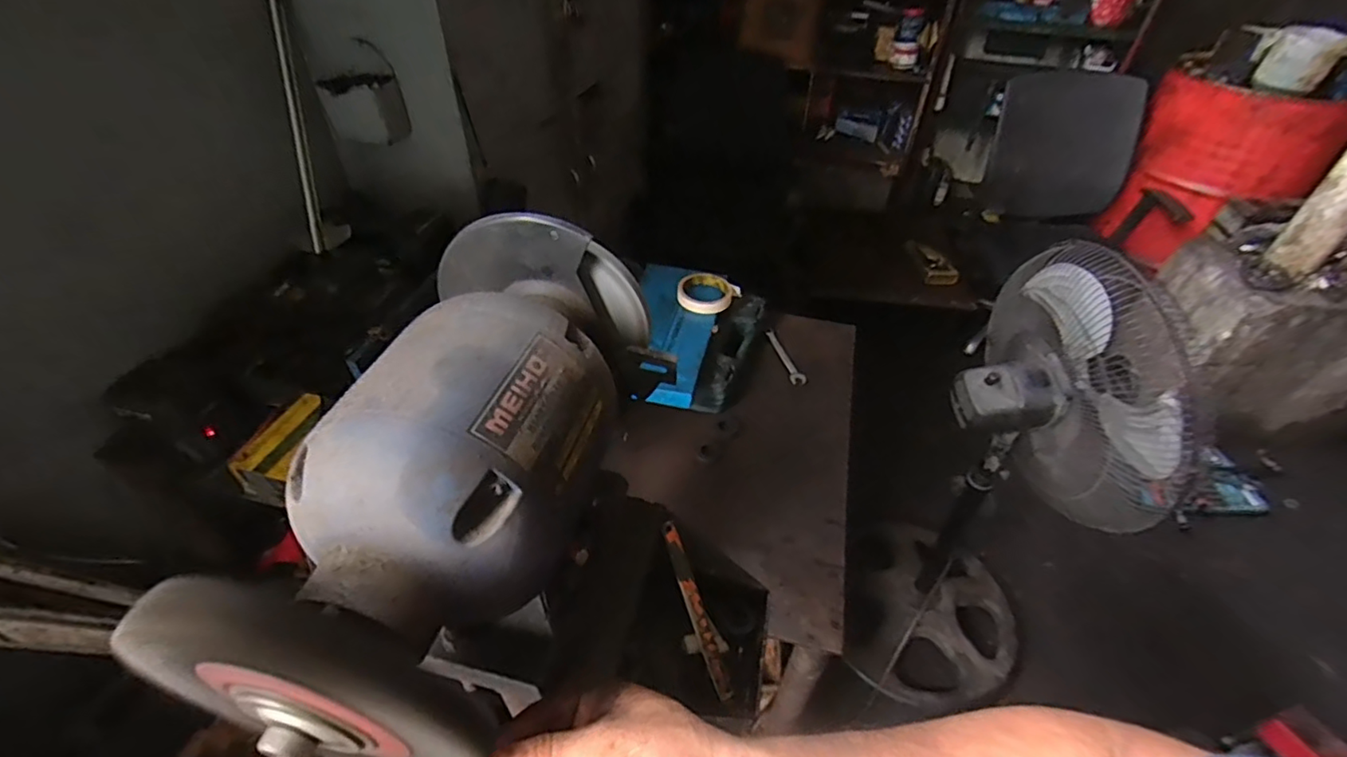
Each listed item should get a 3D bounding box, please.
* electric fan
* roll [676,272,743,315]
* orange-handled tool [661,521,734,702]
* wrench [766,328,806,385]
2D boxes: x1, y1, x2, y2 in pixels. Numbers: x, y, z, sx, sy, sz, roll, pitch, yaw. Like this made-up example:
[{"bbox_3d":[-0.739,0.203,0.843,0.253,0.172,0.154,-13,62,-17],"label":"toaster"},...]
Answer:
[{"bbox_3d":[0.644,0.248,1.157,0.349,0.951,0.460,33,50,28],"label":"electric fan"},{"bbox_3d":[0.054,-0.144,0.975,0.086,0.024,0.096,31,50,28],"label":"roll"},{"bbox_3d":[0.018,0.176,0.449,0.014,0.008,0.131,-16,74,-19],"label":"orange-handled tool"},{"bbox_3d":[0.194,-0.039,1.010,0.024,0.007,0.139,-8,44,-11],"label":"wrench"}]

